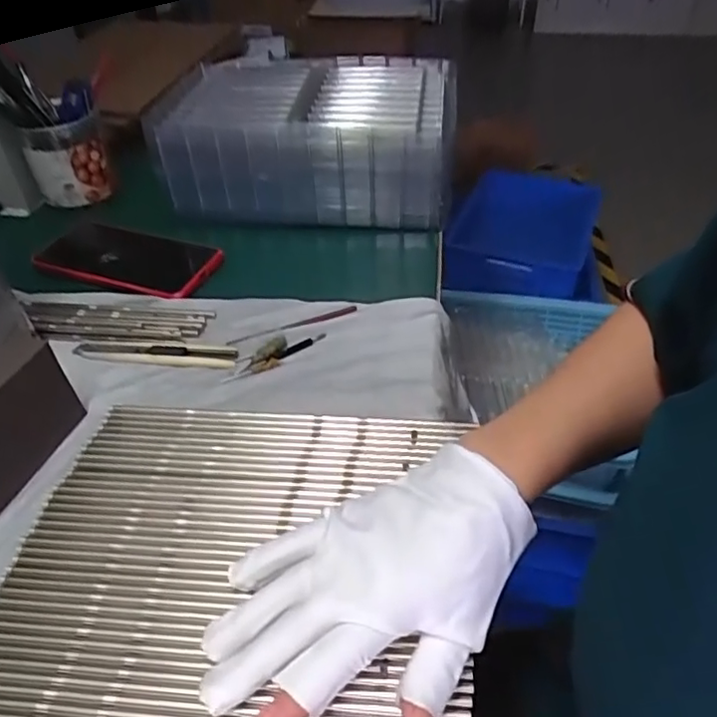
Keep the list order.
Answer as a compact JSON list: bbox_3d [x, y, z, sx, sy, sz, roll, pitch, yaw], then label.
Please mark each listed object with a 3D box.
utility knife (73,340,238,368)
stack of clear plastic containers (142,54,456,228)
[{"bbox_3d":[-0.156,-0.004,0.466,0.125,0.006,0.021,2,43,5],"label":"utility knife"},{"bbox_3d":[-0.048,-0.217,0.619,0.274,0.120,0.172,2,43,5],"label":"stack of clear plastic containers"}]

